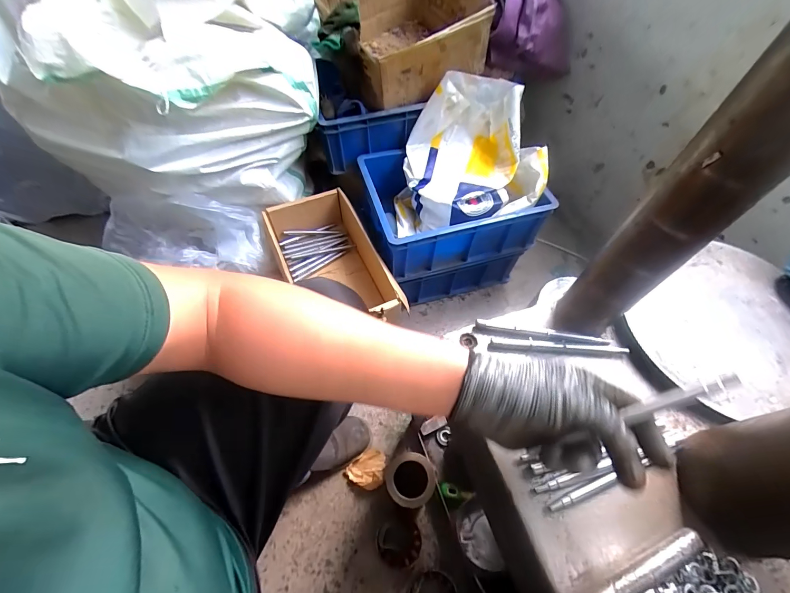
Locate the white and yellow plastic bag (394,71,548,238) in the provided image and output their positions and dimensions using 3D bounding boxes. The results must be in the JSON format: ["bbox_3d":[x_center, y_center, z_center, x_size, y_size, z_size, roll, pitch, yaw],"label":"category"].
[{"bbox_3d":[0.173,-0.317,0.840,0.318,0.246,0.255,5,58,1],"label":"white and yellow plastic bag"}]

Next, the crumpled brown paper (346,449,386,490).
[{"bbox_3d":[-0.061,0.362,0.748,0.077,0.031,0.072,4,58,0],"label":"crumpled brown paper"}]

